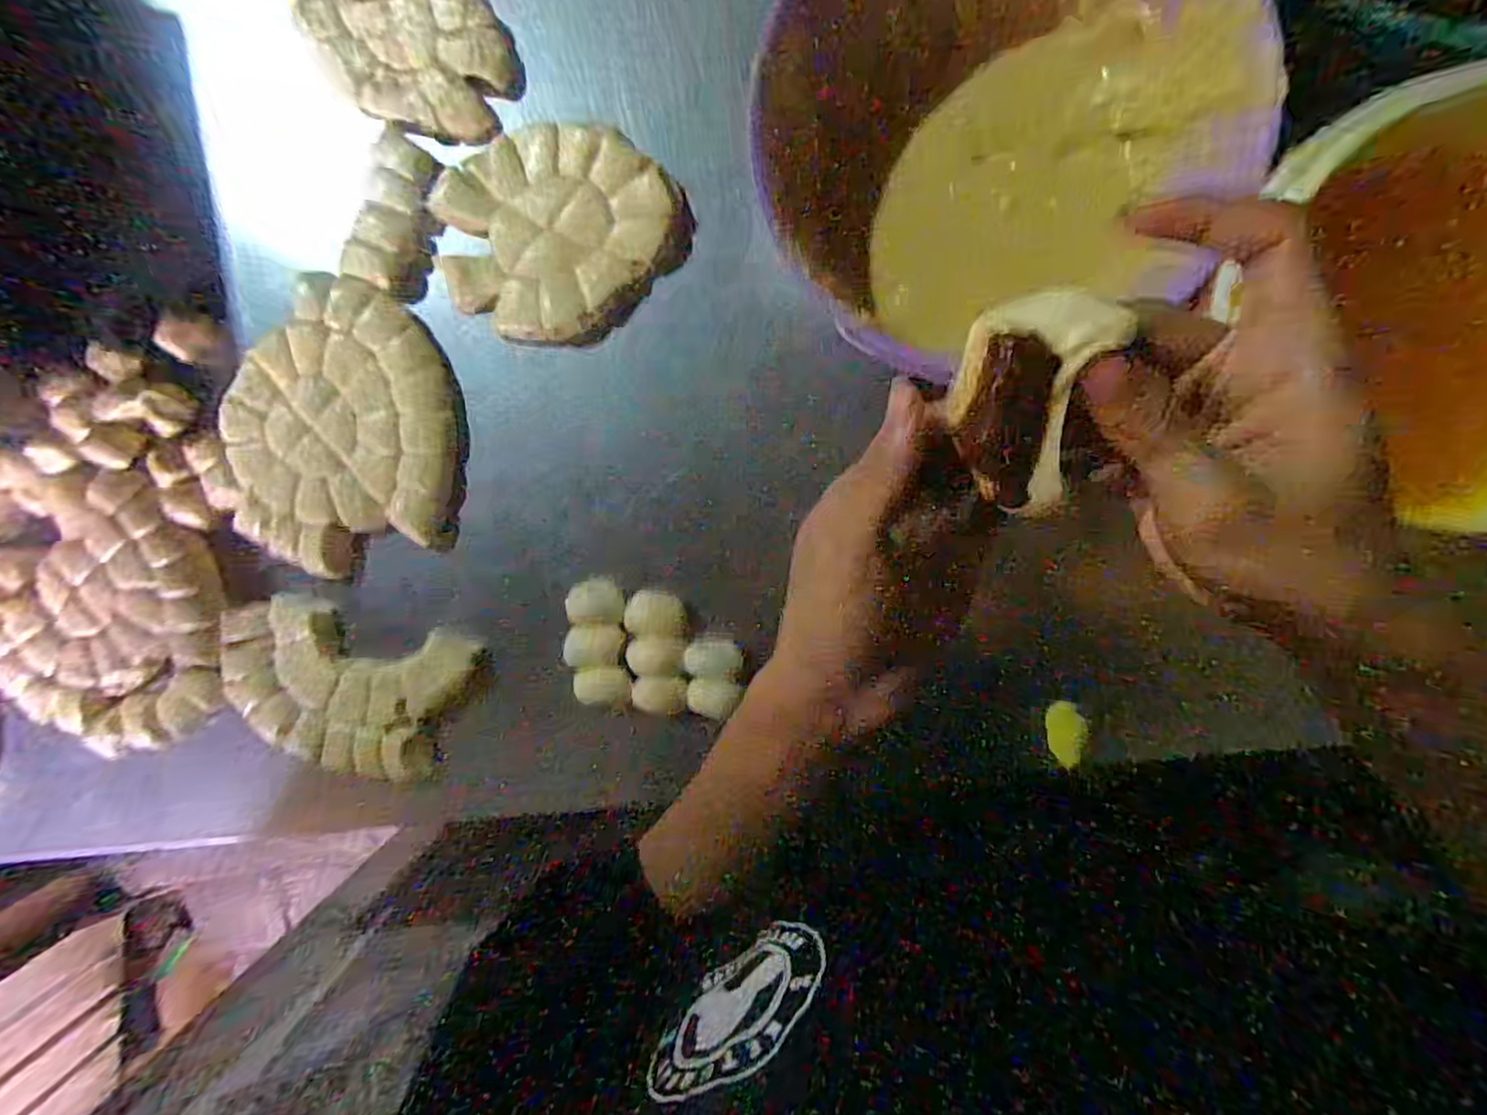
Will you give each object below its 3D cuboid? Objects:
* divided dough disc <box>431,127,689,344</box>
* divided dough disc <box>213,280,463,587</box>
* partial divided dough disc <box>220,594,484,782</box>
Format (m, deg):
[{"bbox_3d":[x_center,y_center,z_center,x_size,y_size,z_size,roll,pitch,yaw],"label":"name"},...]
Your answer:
[{"bbox_3d":[-0.135,-0.240,0.495,0.184,0.014,0.148,-1,96,3],"label":"divided dough disc"},{"bbox_3d":[-0.313,-0.102,0.510,0.178,0.017,0.213,-7,96,3],"label":"divided dough disc"},{"bbox_3d":[-0.329,0.106,0.534,0.203,0.021,0.128,14,96,1],"label":"partial divided dough disc"}]

